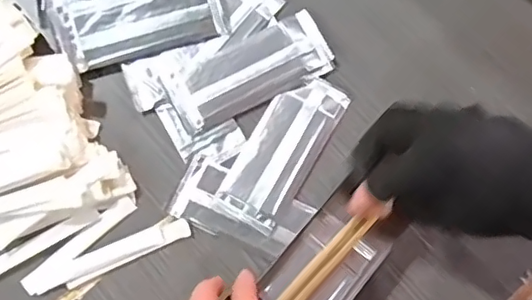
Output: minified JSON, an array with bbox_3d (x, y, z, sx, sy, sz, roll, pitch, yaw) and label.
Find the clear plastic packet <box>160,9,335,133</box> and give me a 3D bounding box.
[{"bbox_3d":[-0.013,-0.061,0.429,0.124,0.004,0.052,-25,77,-8],"label":"clear plastic packet"}]

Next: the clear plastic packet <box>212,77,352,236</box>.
[{"bbox_3d":[0.013,-0.002,0.414,0.050,0.005,0.122,31,76,7],"label":"clear plastic packet"}]

